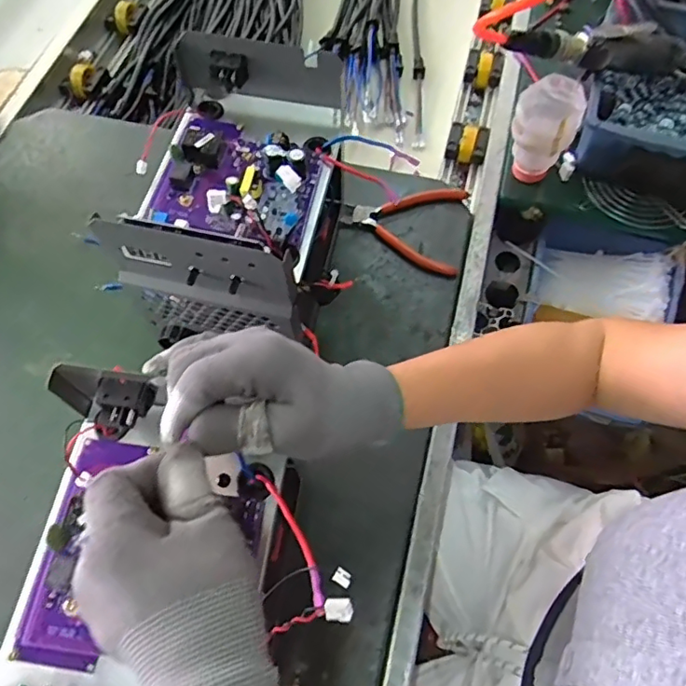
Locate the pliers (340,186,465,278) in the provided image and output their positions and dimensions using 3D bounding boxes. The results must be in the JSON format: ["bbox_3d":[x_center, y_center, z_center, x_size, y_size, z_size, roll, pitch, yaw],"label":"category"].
[{"bbox_3d":[0.066,-0.129,0.617,0.129,0.022,0.108,7,64,4],"label":"pliers"}]

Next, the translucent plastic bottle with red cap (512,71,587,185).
[{"bbox_3d":[0.213,-0.225,0.605,0.064,0.109,0.065,0,63,0],"label":"translucent plastic bottle with red cap"}]

